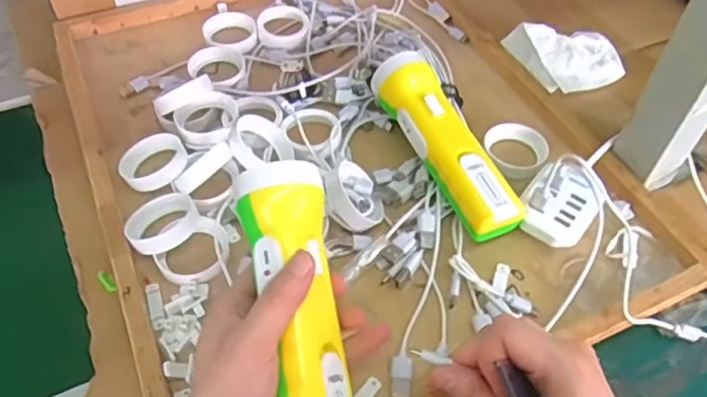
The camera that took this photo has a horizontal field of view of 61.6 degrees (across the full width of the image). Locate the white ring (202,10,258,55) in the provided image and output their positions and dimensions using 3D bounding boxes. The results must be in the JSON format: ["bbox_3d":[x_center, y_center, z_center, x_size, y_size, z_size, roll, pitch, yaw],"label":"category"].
[{"bbox_3d":[-0.123,-0.170,0.601,0.052,0.020,0.052,8,54,3],"label":"white ring"}]

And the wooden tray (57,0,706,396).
[{"bbox_3d":[-0.020,-0.064,0.495,0.403,0.045,0.497,-19,57,-16],"label":"wooden tray"}]

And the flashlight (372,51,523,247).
[{"bbox_3d":[0.072,-0.044,0.470,0.049,0.053,0.181,-20,54,-18],"label":"flashlight"}]

